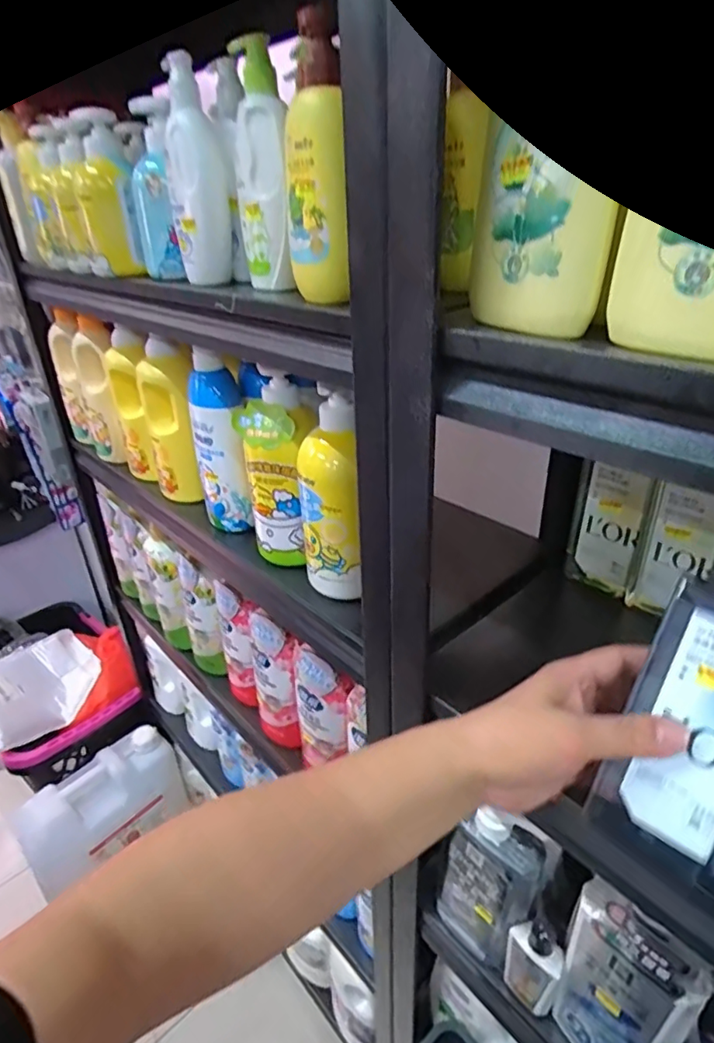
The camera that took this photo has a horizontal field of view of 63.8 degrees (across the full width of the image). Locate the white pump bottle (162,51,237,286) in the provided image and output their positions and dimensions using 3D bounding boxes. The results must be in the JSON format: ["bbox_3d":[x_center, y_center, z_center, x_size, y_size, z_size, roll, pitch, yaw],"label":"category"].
[{"bbox_3d":[-0.152,-0.320,0.543,0.058,0.169,0.045,-9,31,-11],"label":"white pump bottle"}]

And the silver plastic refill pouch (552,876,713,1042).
[{"bbox_3d":[0.228,0.406,0.499,0.047,0.202,0.104,-24,36,-32],"label":"silver plastic refill pouch"}]

